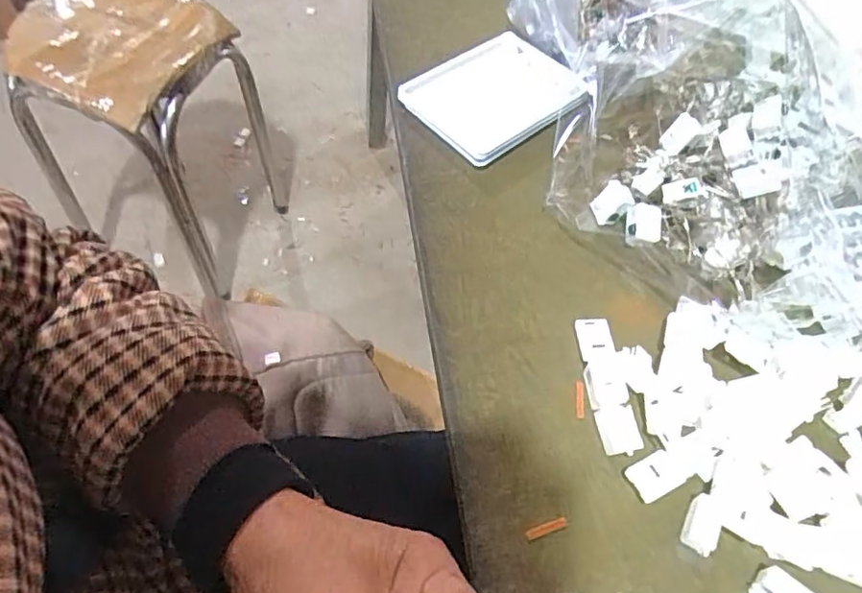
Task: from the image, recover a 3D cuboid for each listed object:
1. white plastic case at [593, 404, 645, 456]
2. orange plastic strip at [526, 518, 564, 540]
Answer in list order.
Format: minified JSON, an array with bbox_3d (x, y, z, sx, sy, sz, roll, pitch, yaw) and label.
[{"bbox_3d":[0.106,0.075,0.319,0.022,0.006,0.026,-4,58,-9],"label":"white plastic case"},{"bbox_3d":[0.059,0.119,0.290,0.022,0.004,0.005,-14,60,-15],"label":"orange plastic strip"}]

